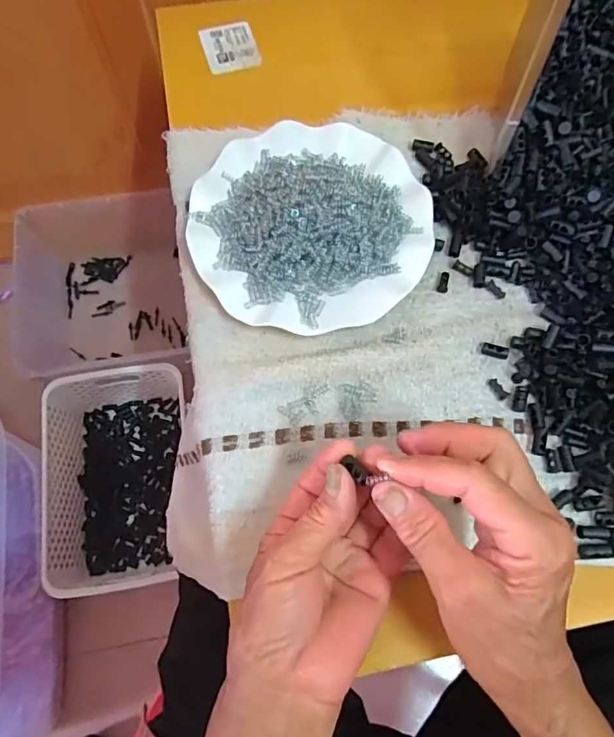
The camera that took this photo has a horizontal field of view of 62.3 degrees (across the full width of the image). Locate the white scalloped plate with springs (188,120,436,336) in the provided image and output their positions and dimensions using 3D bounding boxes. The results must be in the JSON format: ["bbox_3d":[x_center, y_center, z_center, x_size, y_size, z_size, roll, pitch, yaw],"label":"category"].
[{"bbox_3d":[0.004,-0.117,0.393,0.179,0.054,0.185,0,71,-1],"label":"white scalloped plate with springs"}]

